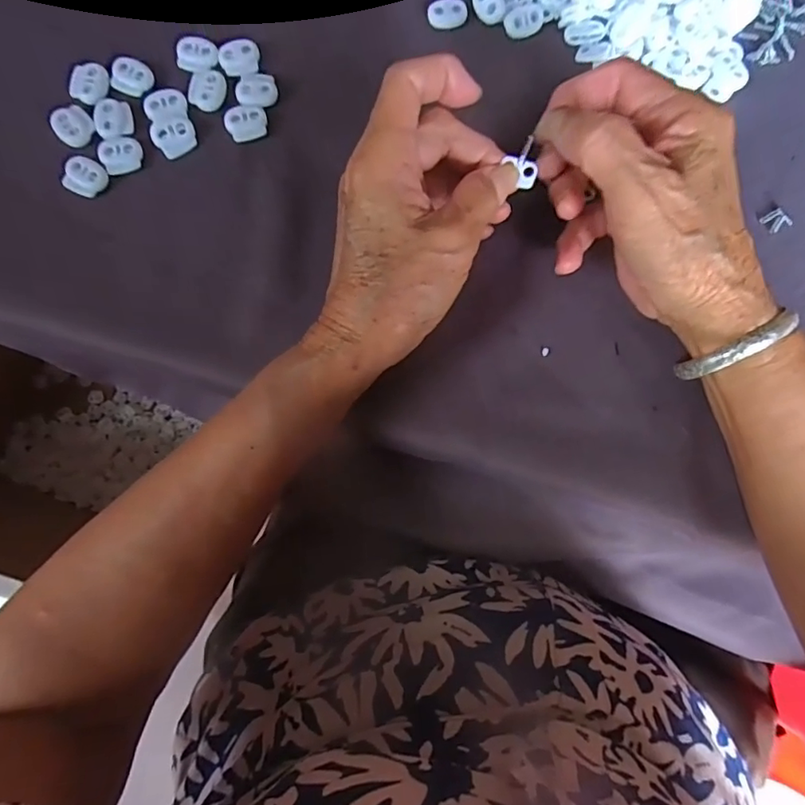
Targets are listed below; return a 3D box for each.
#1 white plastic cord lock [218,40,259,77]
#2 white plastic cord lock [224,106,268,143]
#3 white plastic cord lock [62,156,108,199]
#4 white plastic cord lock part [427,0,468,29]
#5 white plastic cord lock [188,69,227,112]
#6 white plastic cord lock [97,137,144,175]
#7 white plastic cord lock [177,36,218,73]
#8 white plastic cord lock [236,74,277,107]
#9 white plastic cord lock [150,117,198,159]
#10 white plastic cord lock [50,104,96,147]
[{"bbox_3d":[-0.090,-0.190,0.299,0.021,0.004,0.020,-6,83,-3],"label":"white plastic cord lock"},{"bbox_3d":[-0.085,-0.152,0.295,0.022,0.004,0.020,-9,83,-3],"label":"white plastic cord lock"},{"bbox_3d":[-0.169,-0.120,0.291,0.020,0.007,0.020,22,82,1],"label":"white plastic cord lock"},{"bbox_3d":[0.026,-0.222,0.310,0.023,0.007,0.013,-14,83,-4],"label":"white plastic cord lock part"},{"bbox_3d":[-0.107,-0.171,0.297,0.019,0.004,0.023,6,82,-1],"label":"white plastic cord lock"},{"bbox_3d":[-0.152,-0.133,0.294,0.022,0.004,0.022,0,87,-7],"label":"white plastic cord lock"},{"bbox_3d":[-0.113,-0.192,0.298,0.022,0.004,0.019,0,83,-2],"label":"white plastic cord lock"},{"bbox_3d":[-0.080,-0.172,0.297,0.022,0.004,0.019,-5,83,-3],"label":"white plastic cord lock"},{"bbox_3d":[-0.123,-0.144,0.293,0.022,0.004,0.019,-17,84,-4],"label":"white plastic cord lock"},{"bbox_3d":[-0.177,-0.148,0.291,0.020,0.004,0.021,0,83,-2],"label":"white plastic cord lock"}]

